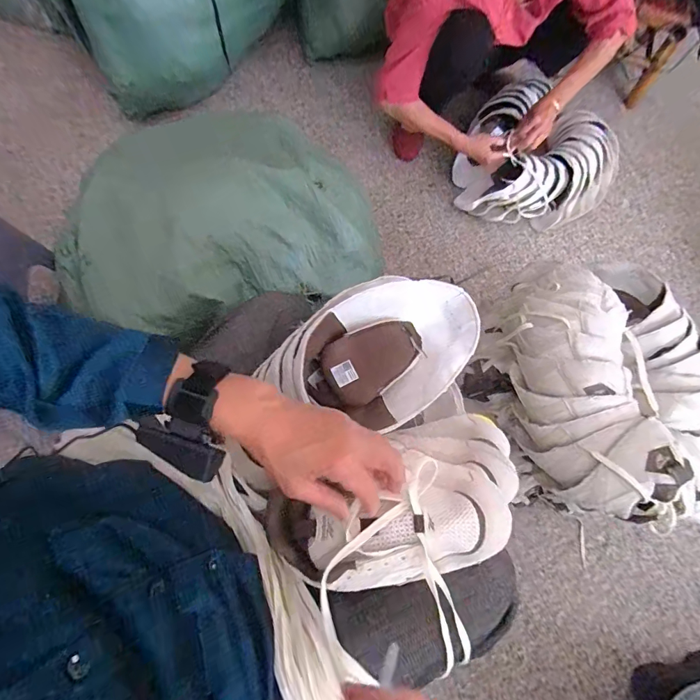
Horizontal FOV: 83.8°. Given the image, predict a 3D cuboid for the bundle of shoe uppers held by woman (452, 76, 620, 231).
[{"bbox_3d":[0.521,-0.542,1.099,0.406,0.176,0.385,12,71,0],"label":"bundle of shoe uppers held by woman"}]

